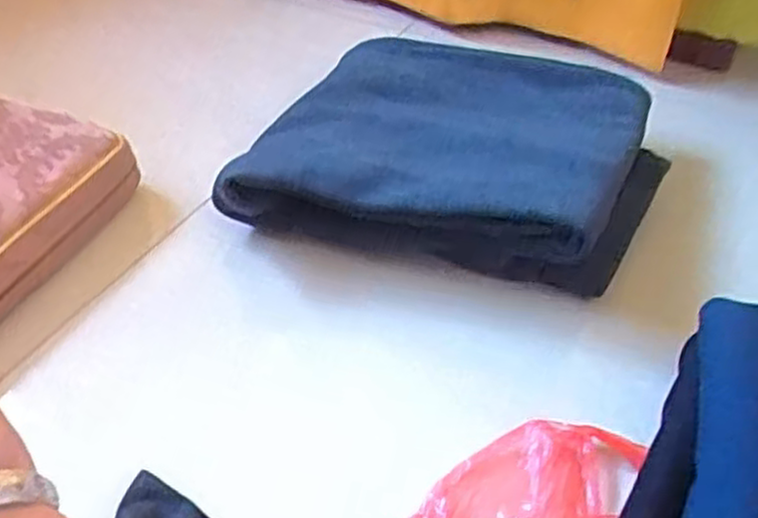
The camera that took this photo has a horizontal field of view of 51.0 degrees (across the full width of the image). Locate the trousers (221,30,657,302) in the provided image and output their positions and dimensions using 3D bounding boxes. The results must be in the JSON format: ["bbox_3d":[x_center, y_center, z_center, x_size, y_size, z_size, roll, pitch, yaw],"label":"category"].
[{"bbox_3d":[0.073,-0.110,0.738,0.338,0.087,0.276,14,44,15],"label":"trousers"}]

